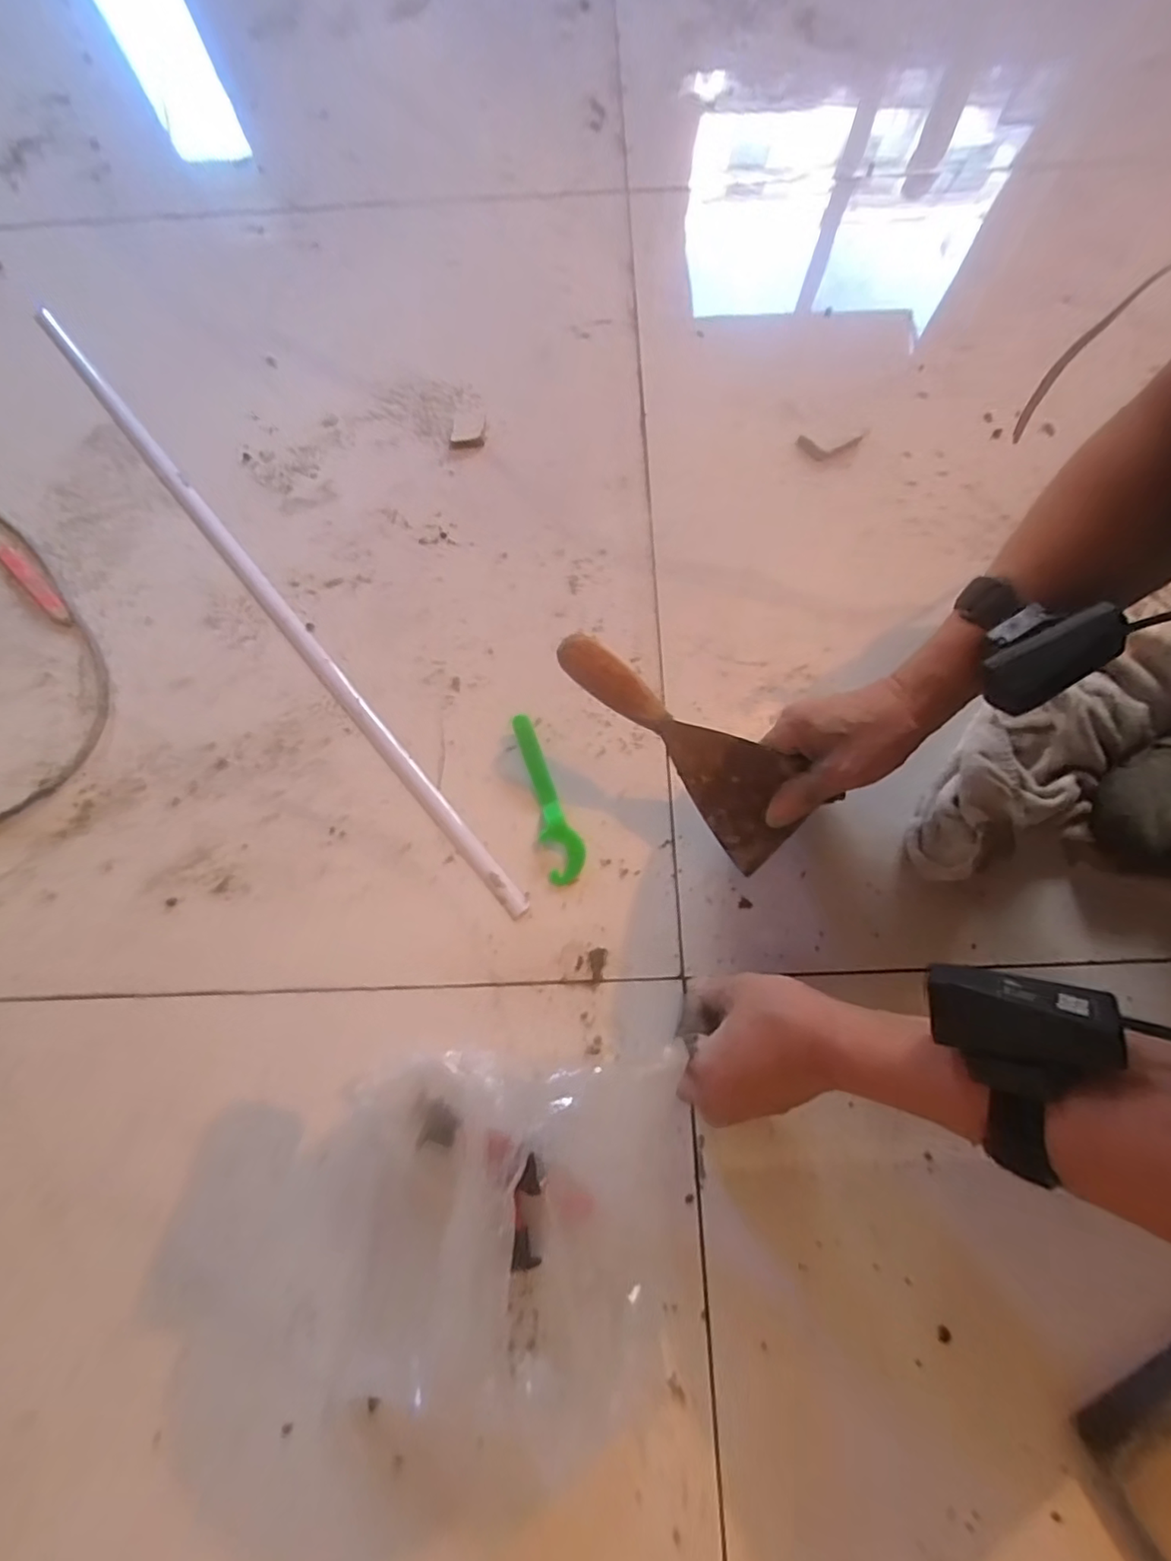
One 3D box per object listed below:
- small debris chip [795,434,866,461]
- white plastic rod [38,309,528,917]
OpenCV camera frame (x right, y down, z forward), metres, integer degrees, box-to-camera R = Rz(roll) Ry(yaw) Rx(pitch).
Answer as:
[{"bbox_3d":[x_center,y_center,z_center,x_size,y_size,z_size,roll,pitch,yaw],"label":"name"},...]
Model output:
[{"bbox_3d":[0.230,-0.314,0.570,0.060,0.004,0.027,5,77,1],"label":"small debris chip"},{"bbox_3d":[-0.293,-0.174,0.544,0.021,0.007,0.751,-39,80,-8],"label":"white plastic rod"}]

